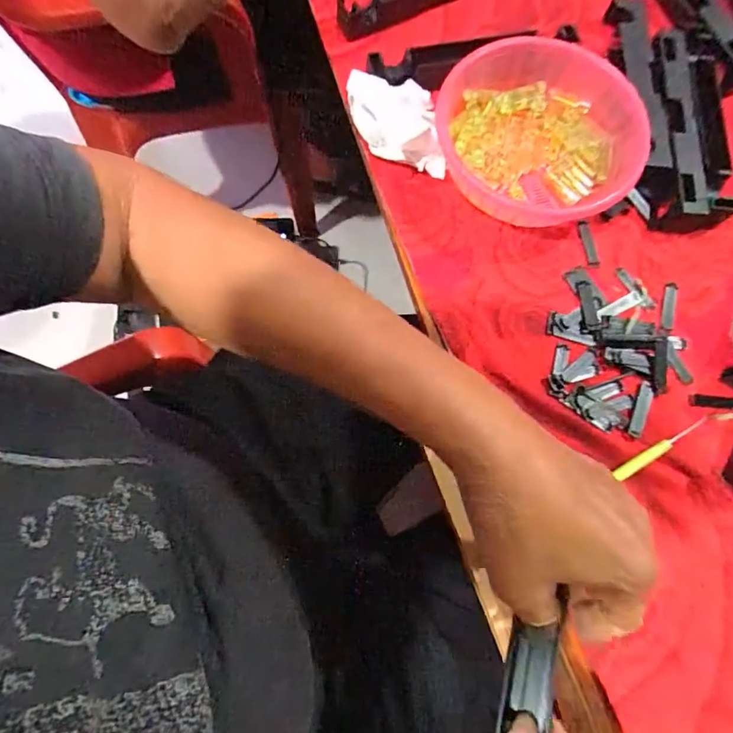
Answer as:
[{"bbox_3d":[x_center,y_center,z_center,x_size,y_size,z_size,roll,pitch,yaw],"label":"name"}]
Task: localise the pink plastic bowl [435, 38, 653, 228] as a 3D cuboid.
[{"bbox_3d":[0.152,-0.199,0.406,0.162,0.042,0.165,0,75,-2],"label":"pink plastic bowl"}]

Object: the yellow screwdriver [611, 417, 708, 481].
[{"bbox_3d":[0.226,0.062,0.361,0.094,0.006,0.008,-27,78,-8],"label":"yellow screwdriver"}]

